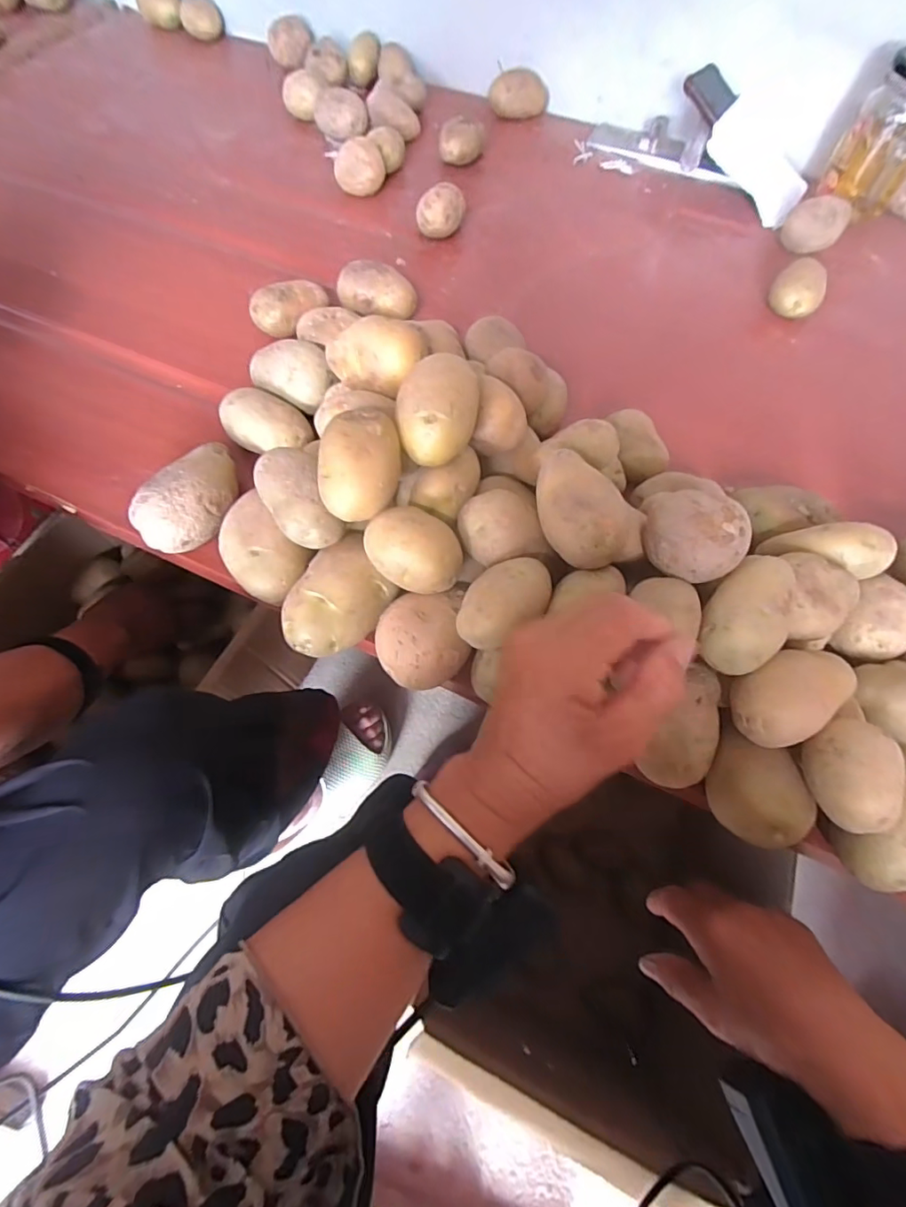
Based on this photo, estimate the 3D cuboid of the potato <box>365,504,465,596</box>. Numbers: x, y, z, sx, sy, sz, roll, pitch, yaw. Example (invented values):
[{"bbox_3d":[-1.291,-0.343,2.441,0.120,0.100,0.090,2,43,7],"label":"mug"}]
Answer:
[{"bbox_3d":[-0.025,-0.030,0.319,0.063,0.041,0.042,17,67,8],"label":"potato"}]

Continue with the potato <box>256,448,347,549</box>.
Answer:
[{"bbox_3d":[-0.099,-0.070,0.344,0.046,0.037,0.076,-28,67,-12],"label":"potato"}]

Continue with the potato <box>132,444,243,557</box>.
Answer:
[{"bbox_3d":[-0.198,-0.079,0.401,0.060,0.051,0.101,28,69,13],"label":"potato"}]

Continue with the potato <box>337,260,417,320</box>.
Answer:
[{"bbox_3d":[-0.071,-0.293,0.497,0.073,0.043,0.051,-9,66,-3],"label":"potato"}]

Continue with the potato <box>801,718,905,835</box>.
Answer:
[{"bbox_3d":[0.214,0.092,0.278,0.040,0.040,0.054,-11,64,-3],"label":"potato"}]

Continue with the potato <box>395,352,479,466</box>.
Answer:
[{"bbox_3d":[-0.010,-0.119,0.328,0.051,0.034,0.057,0,66,1],"label":"potato"}]

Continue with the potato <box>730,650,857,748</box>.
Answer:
[{"bbox_3d":[0.191,0.052,0.295,0.064,0.040,0.042,-24,66,-10],"label":"potato"}]

